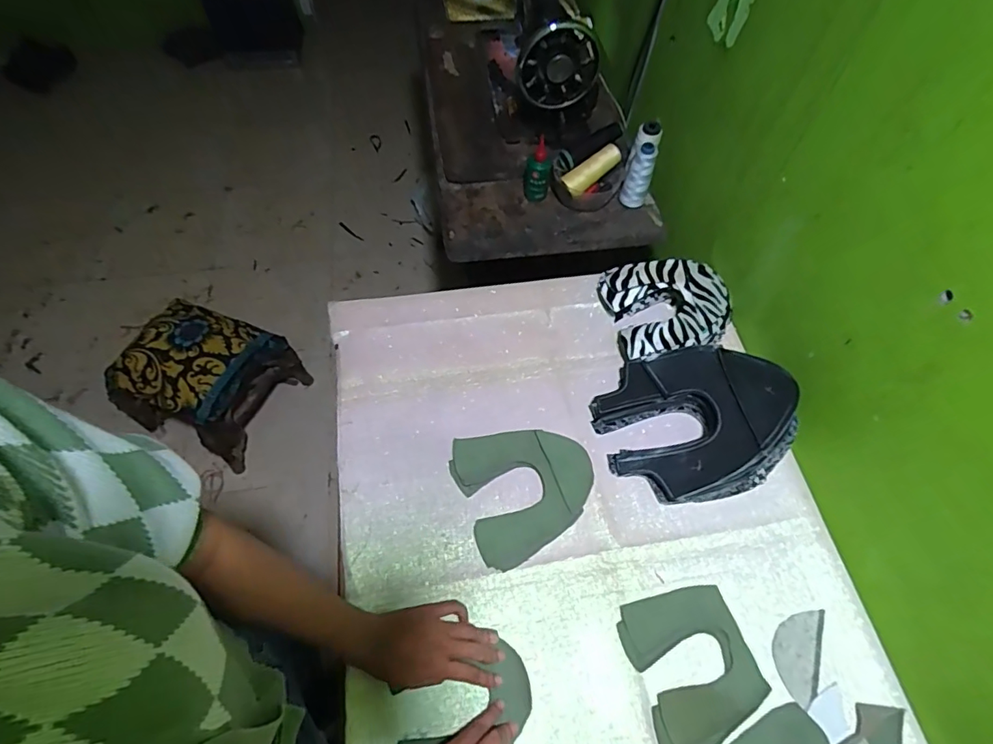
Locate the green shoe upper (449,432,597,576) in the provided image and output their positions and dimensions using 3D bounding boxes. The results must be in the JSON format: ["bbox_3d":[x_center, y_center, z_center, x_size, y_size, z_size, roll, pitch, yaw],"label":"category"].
[{"bbox_3d":[0.039,0.144,0.652,0.164,0.023,0.161,-18,62,-11],"label":"green shoe upper"}]

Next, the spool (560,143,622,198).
[{"bbox_3d":[0.164,-0.348,0.881,0.115,0.040,0.034,-37,67,-3],"label":"spool"}]

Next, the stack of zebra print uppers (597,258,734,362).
[{"bbox_3d":[0.251,-0.097,0.761,0.166,0.071,0.161,-11,61,-7],"label":"stack of zebra print uppers"}]

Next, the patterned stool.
[{"bbox_3d":[-0.718,0.032,1.339,0.272,0.371,0.317,18,62,8],"label":"patterned stool"}]

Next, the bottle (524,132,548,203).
[{"bbox_3d":[0.071,-0.349,0.887,0.045,0.092,0.047,-4,61,-3],"label":"bottle"}]

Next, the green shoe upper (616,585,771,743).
[{"bbox_3d":[0.214,0.320,0.557,0.126,0.017,0.148,-13,61,-8],"label":"green shoe upper"}]

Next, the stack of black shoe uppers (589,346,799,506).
[{"bbox_3d":[0.262,0.057,0.661,0.248,0.095,0.193,-5,61,-4],"label":"stack of black shoe uppers"}]

